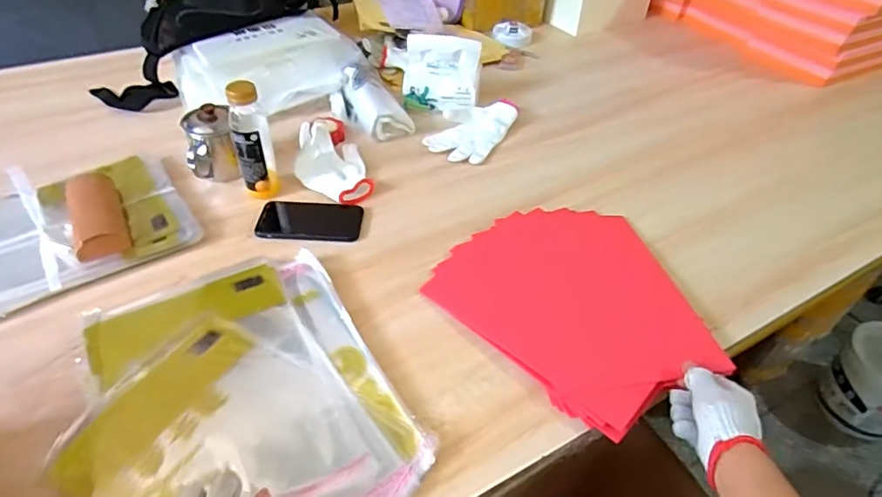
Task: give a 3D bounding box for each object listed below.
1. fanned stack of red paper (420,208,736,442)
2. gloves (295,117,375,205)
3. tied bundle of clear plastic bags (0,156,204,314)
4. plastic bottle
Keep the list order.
[{"bbox_3d":[0.182,0.058,0.686,0.286,0.021,0.321,-35,54,-26],"label":"fanned stack of red paper"},{"bbox_3d":[-0.188,-0.158,0.875,0.109,0.050,0.223,-11,47,-15],"label":"gloves"},{"bbox_3d":[-0.539,-0.029,0.714,0.353,0.034,0.232,-27,52,-27],"label":"tied bundle of clear plastic bags"},{"bbox_3d":[-0.276,-0.156,0.770,0.050,0.167,0.045,-9,46,-14],"label":"plastic bottle"}]

